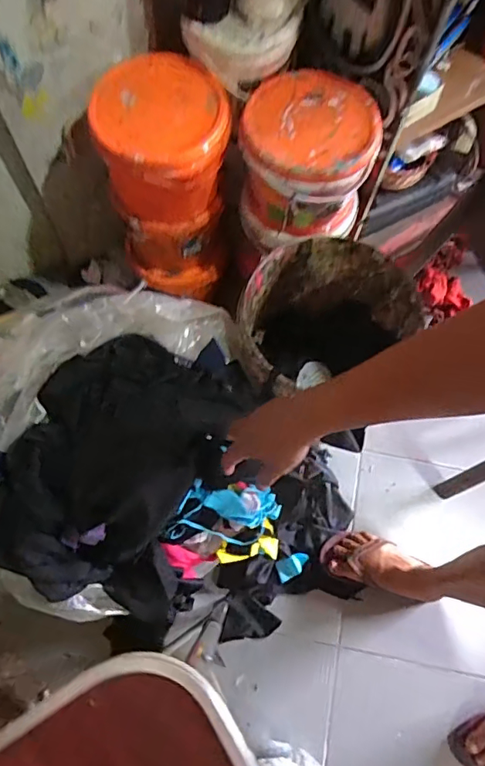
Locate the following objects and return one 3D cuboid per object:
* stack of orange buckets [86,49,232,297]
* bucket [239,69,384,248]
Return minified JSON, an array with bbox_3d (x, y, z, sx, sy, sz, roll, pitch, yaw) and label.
[{"bbox_3d":[-0.136,-0.365,0.961,0.211,0.376,0.213,11,69,2],"label":"stack of orange buckets"},{"bbox_3d":[0.110,-0.379,0.890,0.210,0.201,0.210,1,69,-2],"label":"bucket"}]

